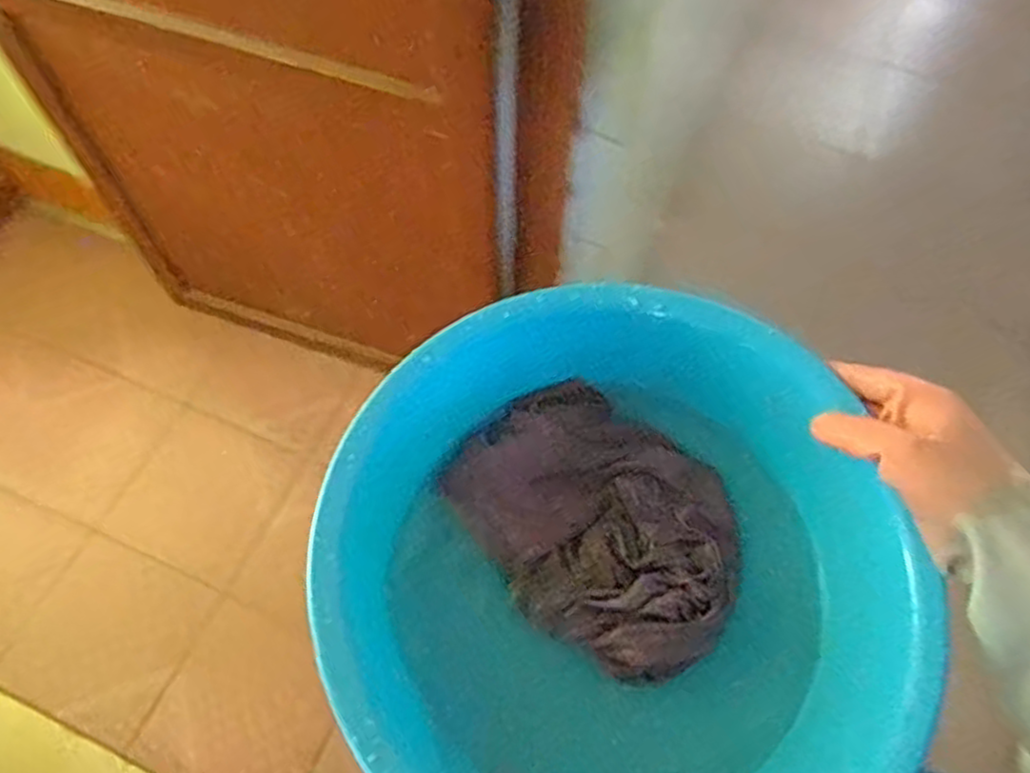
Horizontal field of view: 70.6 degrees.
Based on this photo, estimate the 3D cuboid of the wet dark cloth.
[{"bbox_3d":[0.052,0.085,0.471,0.187,0.031,0.140,32,67,14],"label":"wet dark cloth"}]

